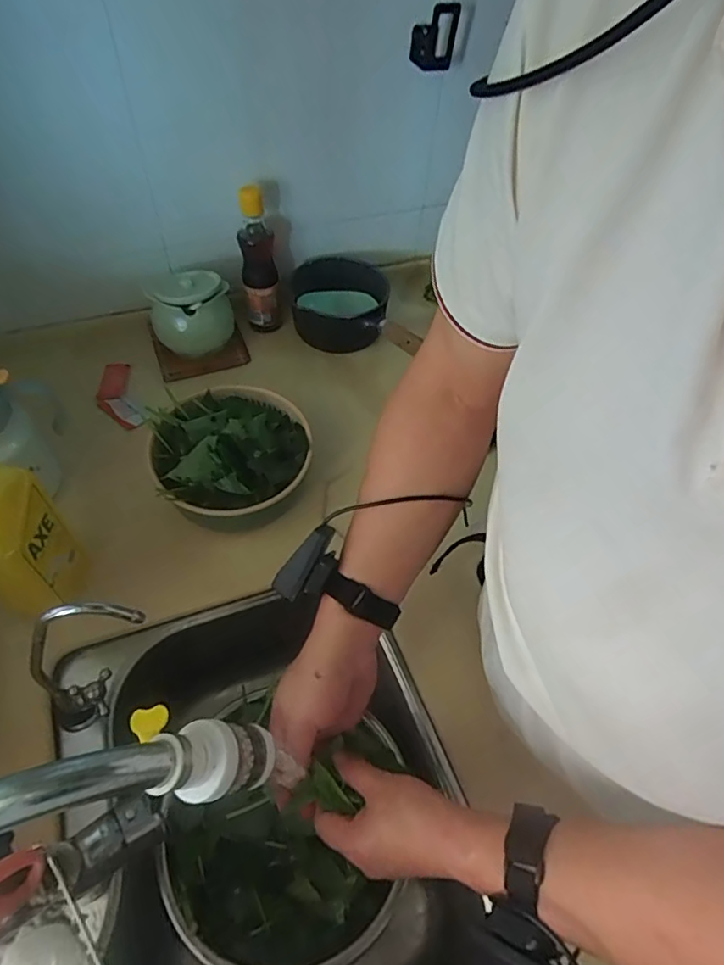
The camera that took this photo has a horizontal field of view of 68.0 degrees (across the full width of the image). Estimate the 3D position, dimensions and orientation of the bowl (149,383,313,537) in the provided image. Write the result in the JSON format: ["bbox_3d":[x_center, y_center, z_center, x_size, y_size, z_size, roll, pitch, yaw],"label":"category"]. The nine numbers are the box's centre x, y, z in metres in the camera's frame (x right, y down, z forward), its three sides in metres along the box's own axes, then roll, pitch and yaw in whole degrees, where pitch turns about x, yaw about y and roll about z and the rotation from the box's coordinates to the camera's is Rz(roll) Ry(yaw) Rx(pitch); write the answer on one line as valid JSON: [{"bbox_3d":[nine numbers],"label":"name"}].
[{"bbox_3d":[-0.165,-0.032,0.698,0.188,0.093,0.198,2,53,-3],"label":"bowl"}]

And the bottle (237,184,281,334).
[{"bbox_3d":[-0.160,-0.338,0.839,0.052,0.216,0.058,-6,54,-9],"label":"bottle"}]

